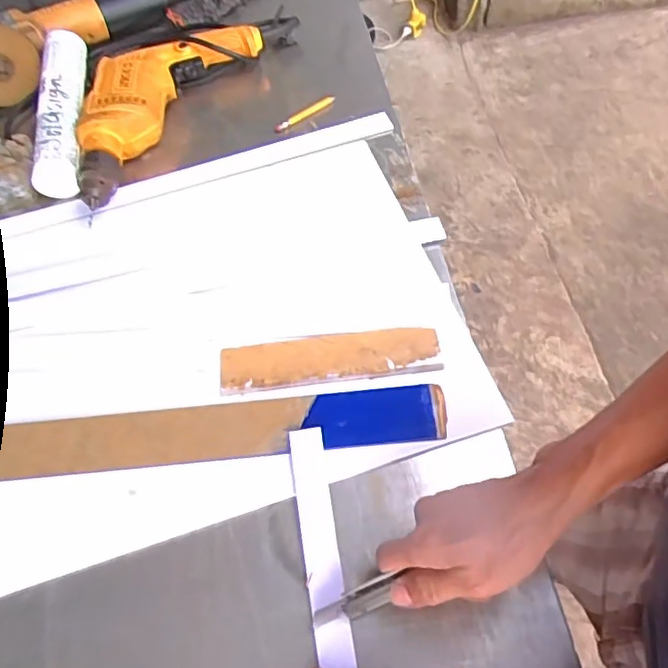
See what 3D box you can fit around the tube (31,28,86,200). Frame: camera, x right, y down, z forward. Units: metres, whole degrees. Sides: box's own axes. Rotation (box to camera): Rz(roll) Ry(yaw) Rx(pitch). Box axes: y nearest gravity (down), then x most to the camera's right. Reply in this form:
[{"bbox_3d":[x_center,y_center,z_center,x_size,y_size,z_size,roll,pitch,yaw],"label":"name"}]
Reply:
[{"bbox_3d":[-0.312,-0.260,0.687,0.052,0.052,0.218,-6,61,-1],"label":"tube"}]

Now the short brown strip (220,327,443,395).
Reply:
[{"bbox_3d":[-0.004,0.022,0.542,0.196,0.006,0.049,-6,60,-2],"label":"short brown strip"}]

